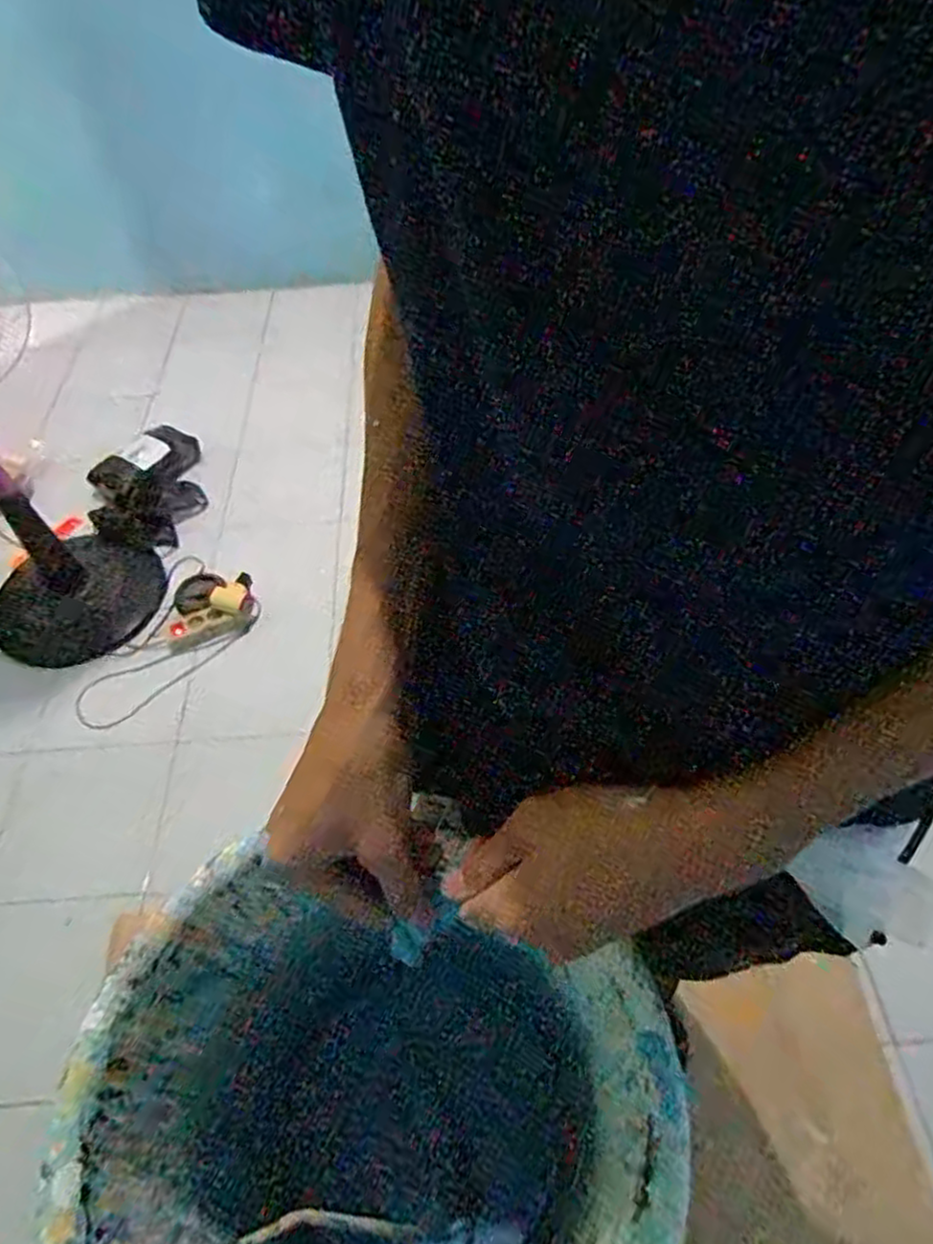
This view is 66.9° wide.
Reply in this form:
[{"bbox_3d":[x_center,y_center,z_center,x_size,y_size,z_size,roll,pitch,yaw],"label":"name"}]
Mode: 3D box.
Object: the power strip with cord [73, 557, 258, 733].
[{"bbox_3d":[-0.642,0.037,1.509,0.264,0.070,0.436,19,56,17],"label":"power strip with cord"}]

